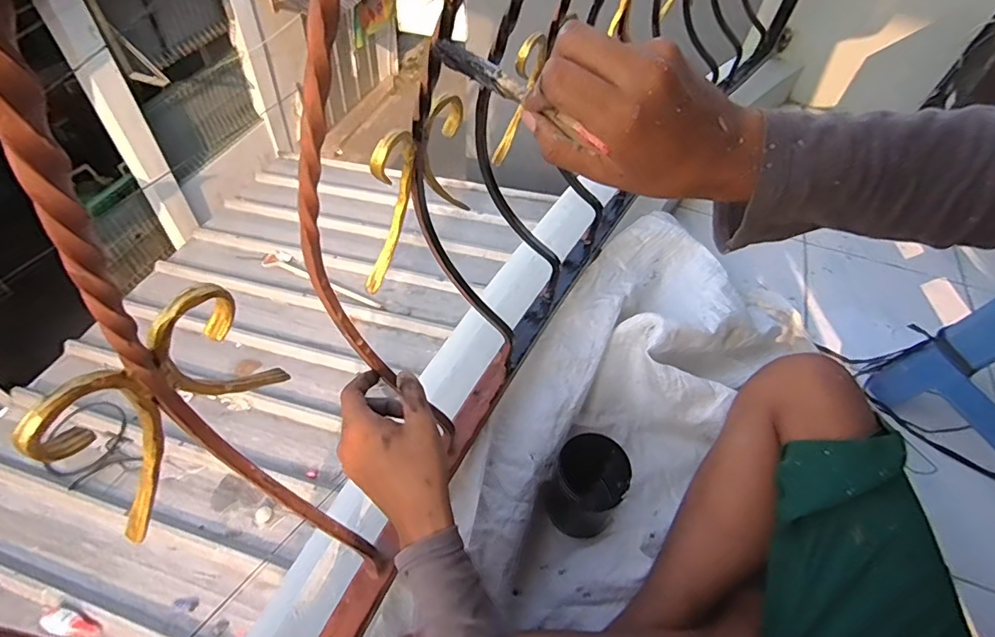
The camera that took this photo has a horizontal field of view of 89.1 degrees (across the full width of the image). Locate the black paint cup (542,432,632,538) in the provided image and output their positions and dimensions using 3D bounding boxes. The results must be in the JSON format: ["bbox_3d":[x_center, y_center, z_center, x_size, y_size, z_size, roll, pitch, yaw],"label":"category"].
[{"bbox_3d":[0.110,0.205,0.617,0.085,0.120,0.086,-33,63,-27],"label":"black paint cup"}]

